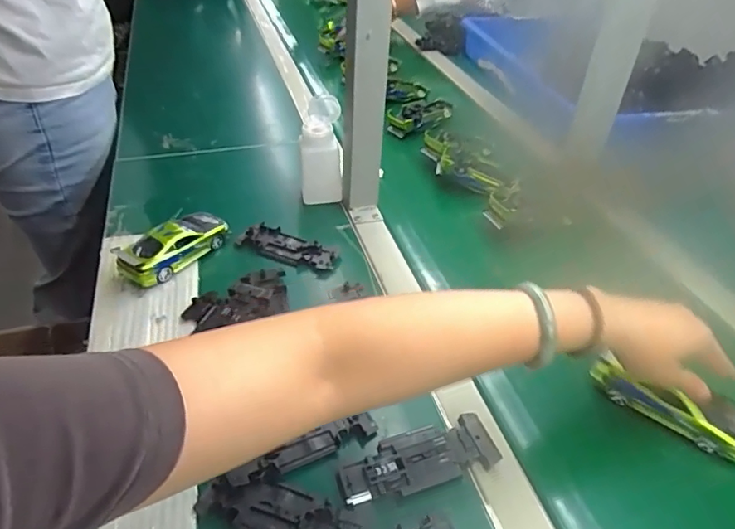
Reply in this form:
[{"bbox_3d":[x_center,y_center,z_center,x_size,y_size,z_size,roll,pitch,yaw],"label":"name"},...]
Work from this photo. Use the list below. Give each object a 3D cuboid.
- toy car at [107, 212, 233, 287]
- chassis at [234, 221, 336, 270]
[{"bbox_3d":[-0.223,-0.023,0.598,0.058,0.045,0.122,27,45,25],"label":"toy car"},{"bbox_3d":[-0.096,-0.022,0.625,0.121,0.013,0.042,20,43,18],"label":"chassis"}]

